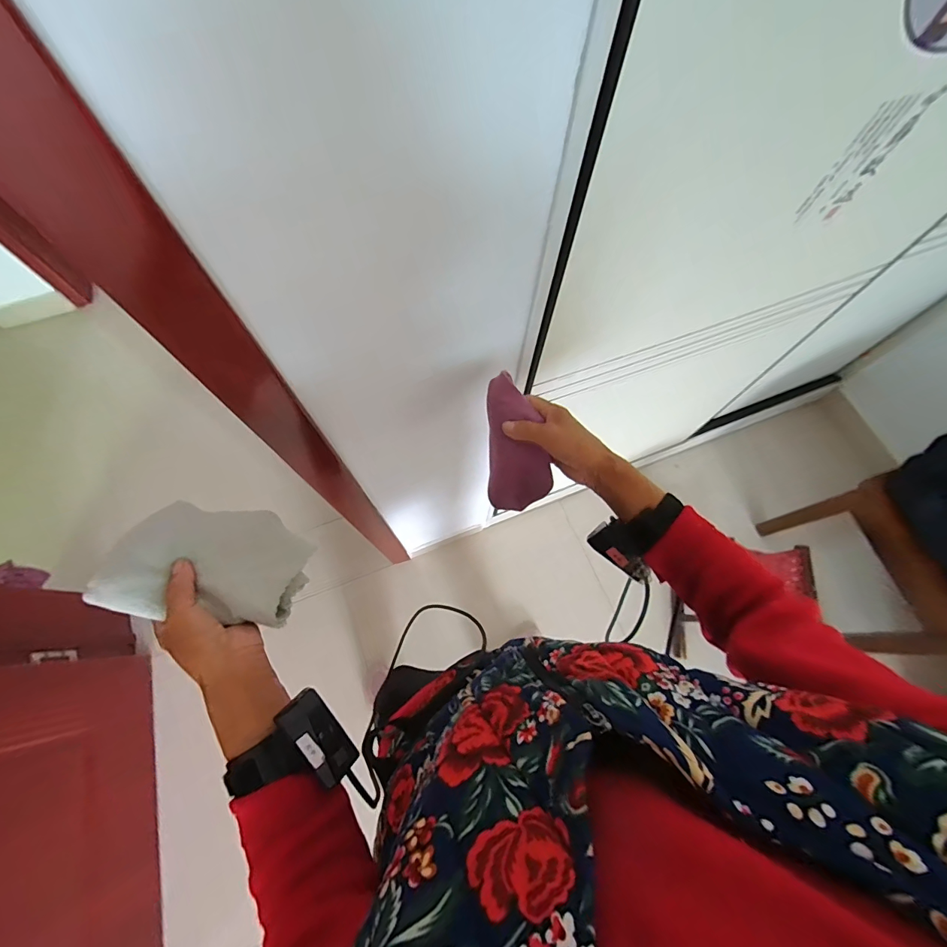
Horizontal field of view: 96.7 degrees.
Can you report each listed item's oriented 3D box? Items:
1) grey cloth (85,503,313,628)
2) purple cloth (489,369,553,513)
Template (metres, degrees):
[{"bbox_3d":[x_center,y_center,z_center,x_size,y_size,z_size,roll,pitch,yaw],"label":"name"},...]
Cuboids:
[{"bbox_3d":[-0.247,0.084,0.416,0.142,0.113,0.108,5,72,1],"label":"grey cloth"},{"bbox_3d":[0.050,-0.037,0.504,0.071,0.057,0.160,-10,94,-4],"label":"purple cloth"}]

